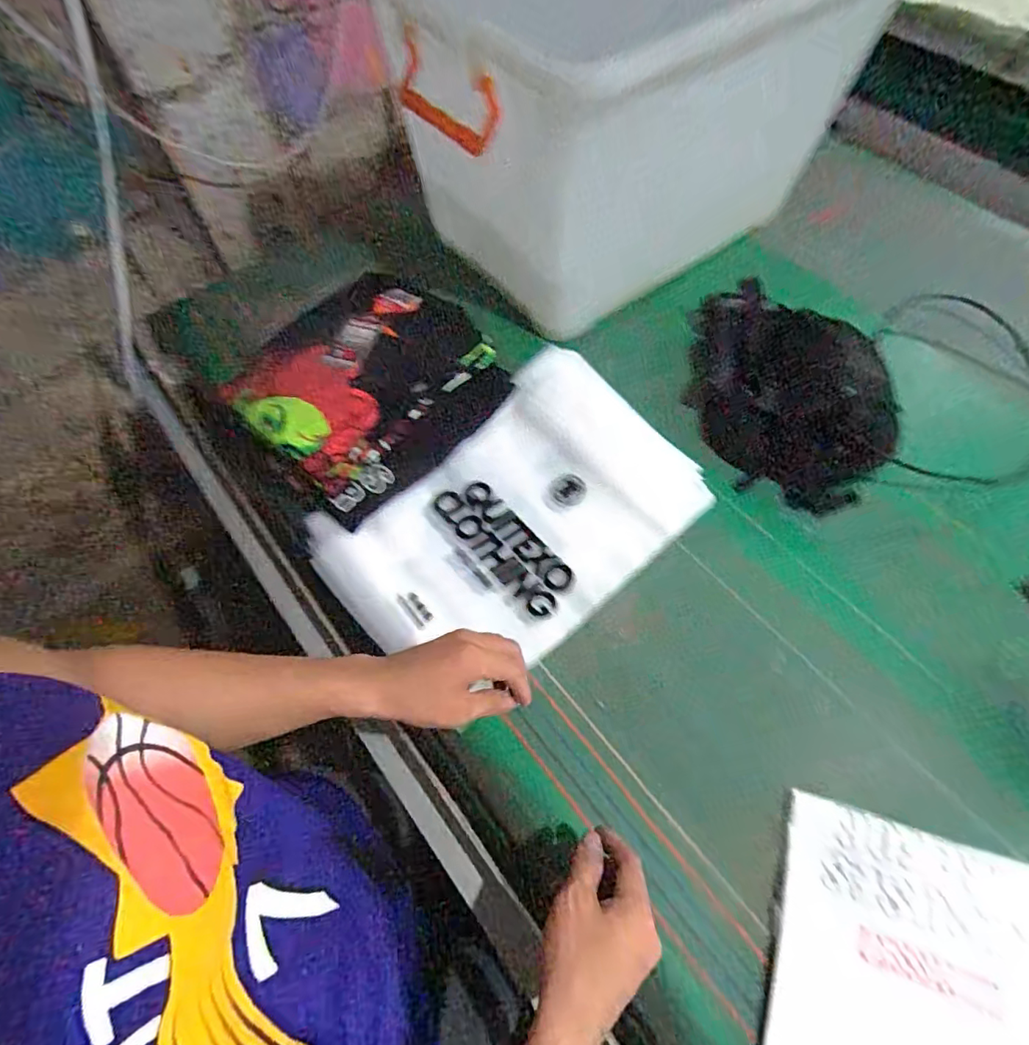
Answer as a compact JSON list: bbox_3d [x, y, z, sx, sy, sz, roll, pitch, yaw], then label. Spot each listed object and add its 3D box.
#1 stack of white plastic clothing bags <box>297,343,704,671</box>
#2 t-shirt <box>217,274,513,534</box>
[{"bbox_3d":[-0.004,-0.009,0.618,0.405,0.038,0.289,-38,67,-17],"label":"stack of white plastic clothing bags"},{"bbox_3d":[-0.182,-0.170,0.670,0.253,0.085,0.294,40,70,20],"label":"t-shirt"}]

